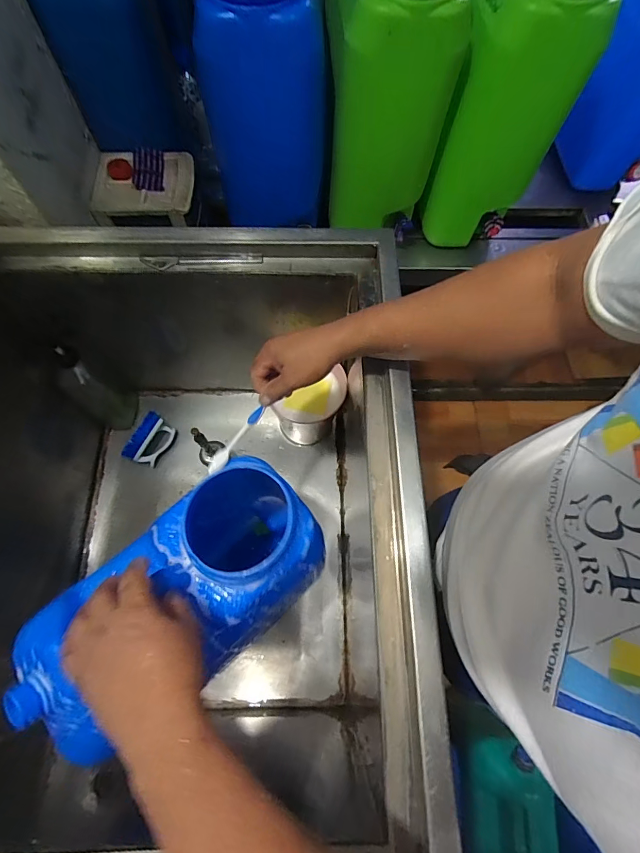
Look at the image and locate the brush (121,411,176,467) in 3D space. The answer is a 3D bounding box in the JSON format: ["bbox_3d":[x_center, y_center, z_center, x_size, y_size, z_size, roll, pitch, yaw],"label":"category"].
[{"bbox_3d":[-0.361,0.028,0.847,0.065,0.052,0.110,28,72,8],"label":"brush"}]

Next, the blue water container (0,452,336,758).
[{"bbox_3d":[-0.158,0.225,0.568,0.175,0.387,0.310,43,75,13],"label":"blue water container"}]

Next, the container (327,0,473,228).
[{"bbox_3d":[0.109,-0.565,0.663,0.193,0.384,0.269,3,70,0],"label":"container"}]

